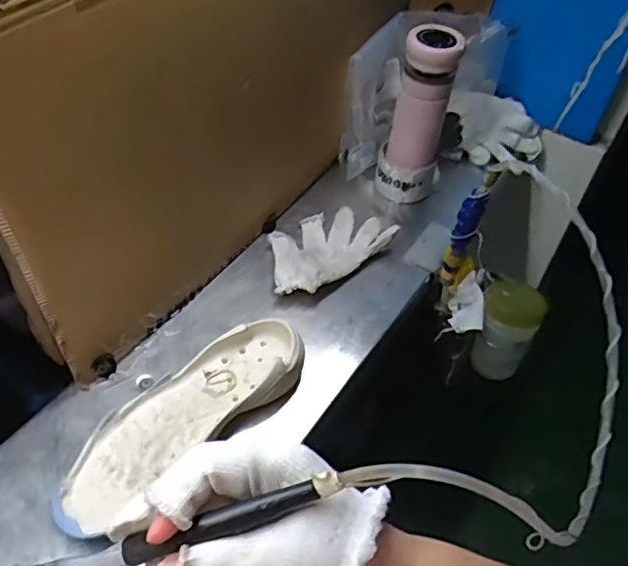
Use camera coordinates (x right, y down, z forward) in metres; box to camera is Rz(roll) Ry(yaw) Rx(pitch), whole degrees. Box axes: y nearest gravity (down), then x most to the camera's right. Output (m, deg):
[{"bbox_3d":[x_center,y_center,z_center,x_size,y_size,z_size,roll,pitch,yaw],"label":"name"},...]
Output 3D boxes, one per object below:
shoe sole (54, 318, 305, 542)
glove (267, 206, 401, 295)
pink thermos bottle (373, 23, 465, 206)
[{"bbox_3d":[-0.128,0.129,0.609,0.092,0.032,0.274,34,56,25],"label":"shoe sole"},{"bbox_3d":[0.010,-0.047,0.787,0.178,0.037,0.106,-33,57,-27],"label":"glove"},{"bbox_3d":[0.131,-0.211,0.807,0.080,0.228,0.063,8,49,5],"label":"pink thermos bottle"}]

